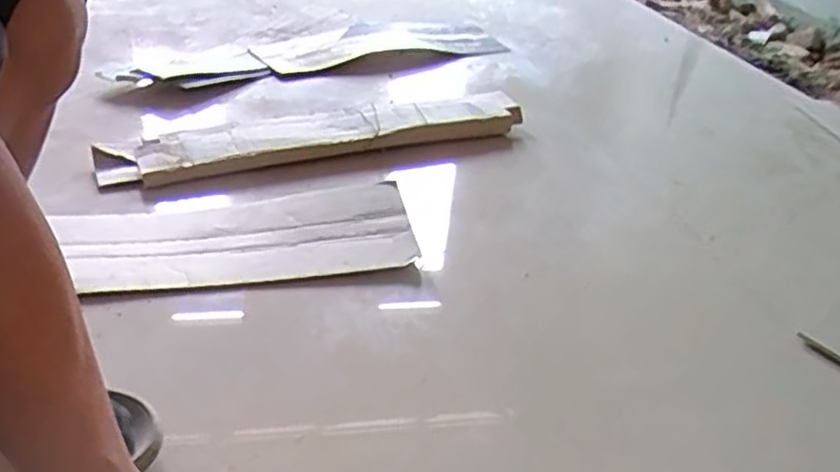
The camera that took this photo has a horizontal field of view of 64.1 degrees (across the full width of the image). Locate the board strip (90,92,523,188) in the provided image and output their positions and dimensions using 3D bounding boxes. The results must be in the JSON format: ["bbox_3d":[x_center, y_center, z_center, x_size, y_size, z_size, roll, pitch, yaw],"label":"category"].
[{"bbox_3d":[-0.139,-0.166,1.078,0.690,0.046,0.156,-9,36,-23],"label":"board strip"}]

